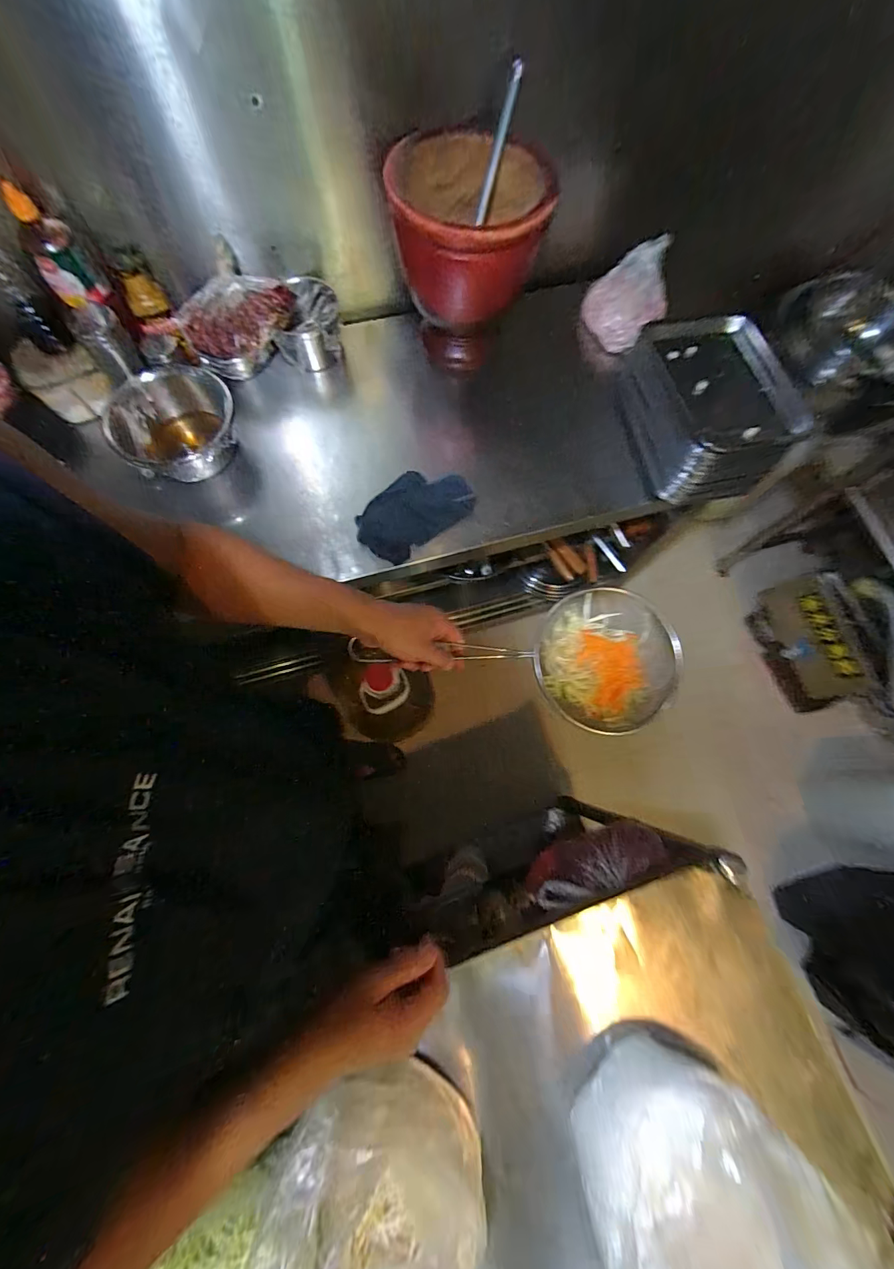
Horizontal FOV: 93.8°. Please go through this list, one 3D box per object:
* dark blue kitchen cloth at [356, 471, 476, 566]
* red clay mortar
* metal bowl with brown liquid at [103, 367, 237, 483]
[{"bbox_3d":[-0.058,-0.218,0.751,0.133,0.027,0.203,42,77,9],"label":"dark blue kitchen cloth"},{"bbox_3d":[0.026,-0.651,0.722,0.243,0.231,0.209,4,74,-1],"label":"red clay mortar"},{"bbox_3d":[-0.461,-0.342,0.727,0.206,0.114,0.182,-8,75,-4],"label":"metal bowl with brown liquid"}]

